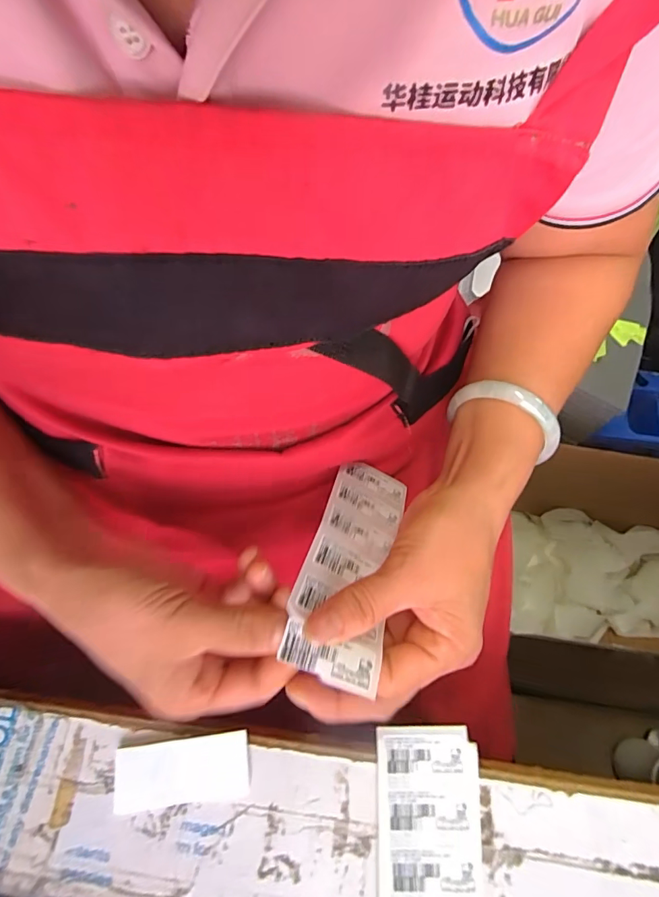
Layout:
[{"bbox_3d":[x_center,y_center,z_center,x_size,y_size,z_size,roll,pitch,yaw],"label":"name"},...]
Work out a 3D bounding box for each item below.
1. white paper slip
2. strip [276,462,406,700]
[{"bbox_3d":[-0.086,0.188,0.257,0.076,0.004,0.033,-8,78,-2],"label":"white paper slip"},{"bbox_3d":[0.014,0.059,0.256,0.048,0.011,0.146,29,39,-4],"label":"strip"}]

